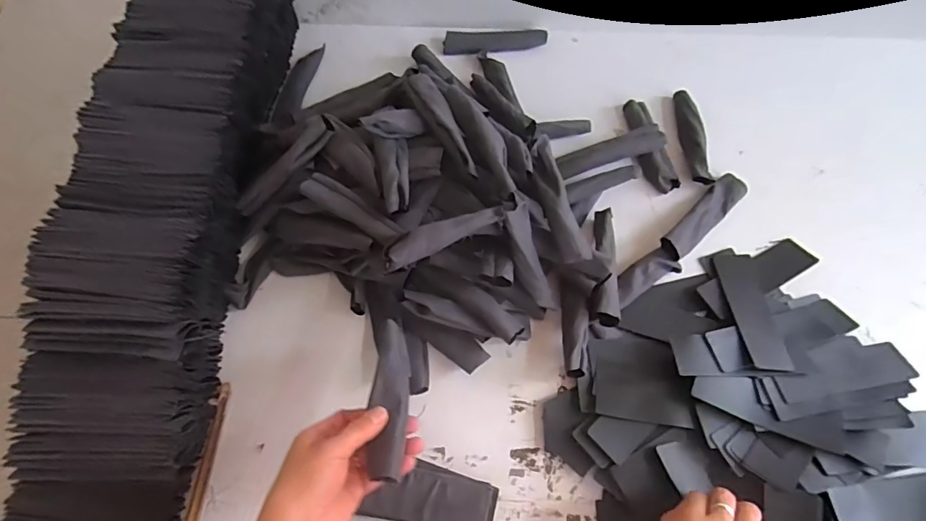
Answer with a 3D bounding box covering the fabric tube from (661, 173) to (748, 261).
[{"bbox_3d":[0.300,-0.057,0.617,0.152,0.025,0.035,-41,72,-14],"label":"fabric tube"}]

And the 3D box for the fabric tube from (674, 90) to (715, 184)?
[{"bbox_3d":[0.308,-0.168,0.664,0.027,0.028,0.148,0,67,2],"label":"fabric tube"}]

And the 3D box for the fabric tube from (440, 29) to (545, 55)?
[{"bbox_3d":[0.047,-0.323,0.740,0.152,0.038,0.033,1,67,2],"label":"fabric tube"}]

